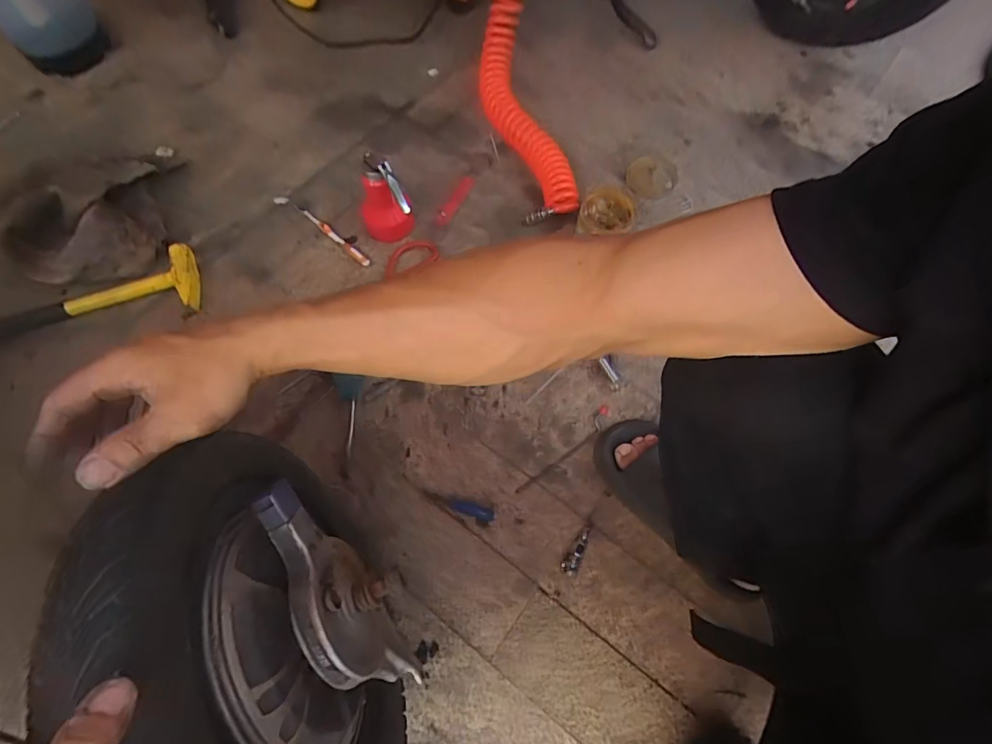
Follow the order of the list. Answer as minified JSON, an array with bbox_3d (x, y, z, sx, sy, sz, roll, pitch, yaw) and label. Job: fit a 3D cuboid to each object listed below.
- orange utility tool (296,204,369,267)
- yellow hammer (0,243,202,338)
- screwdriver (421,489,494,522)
[{"bbox_3d":[-0.259,-0.219,0.766,0.157,0.016,0.014,38,72,15],"label":"orange utility tool"},{"bbox_3d":[-0.587,-0.109,0.699,0.305,0.035,0.099,-12,68,-7],"label":"yellow hammer"},{"bbox_3d":[-0.050,0.172,0.625,0.097,0.013,0.015,17,68,7],"label":"screwdriver"}]

